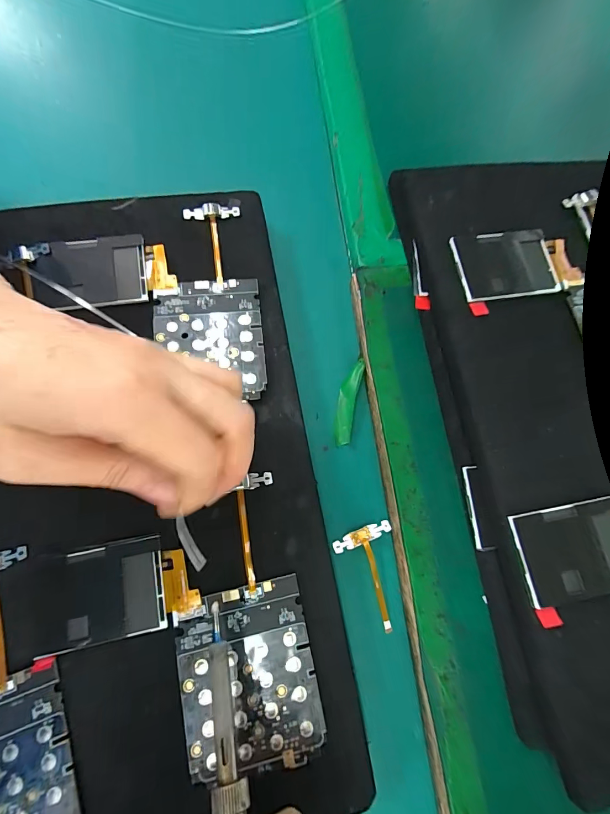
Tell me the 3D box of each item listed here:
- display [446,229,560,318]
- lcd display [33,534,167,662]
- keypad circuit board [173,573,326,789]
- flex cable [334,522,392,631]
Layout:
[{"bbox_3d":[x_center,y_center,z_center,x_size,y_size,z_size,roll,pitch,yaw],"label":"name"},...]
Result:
[{"bbox_3d":[0.123,-0.083,0.226,0.059,0.005,0.049,-8,76,-8],"label":"display"},{"bbox_3d":[-0.099,0.090,0.179,0.058,0.004,0.043,-9,76,-8],"label":"lcd display"},{"bbox_3d":[-0.027,0.127,0.173,0.061,0.006,0.071,-10,76,-9],"label":"keypad circuit board"},{"bbox_3d":[0.042,0.098,0.212,0.035,0.007,0.056,-19,78,-11],"label":"flex cable"}]

